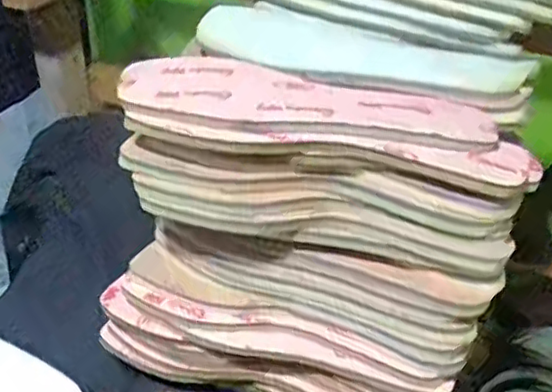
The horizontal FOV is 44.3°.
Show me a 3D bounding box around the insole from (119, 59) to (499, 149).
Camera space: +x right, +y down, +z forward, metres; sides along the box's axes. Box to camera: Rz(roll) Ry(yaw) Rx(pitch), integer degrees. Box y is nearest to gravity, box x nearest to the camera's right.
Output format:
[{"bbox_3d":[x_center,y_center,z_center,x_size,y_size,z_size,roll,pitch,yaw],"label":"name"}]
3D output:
[{"bbox_3d":[0.018,-0.060,0.429,0.233,0.010,0.078,7,34,5],"label":"insole"}]

